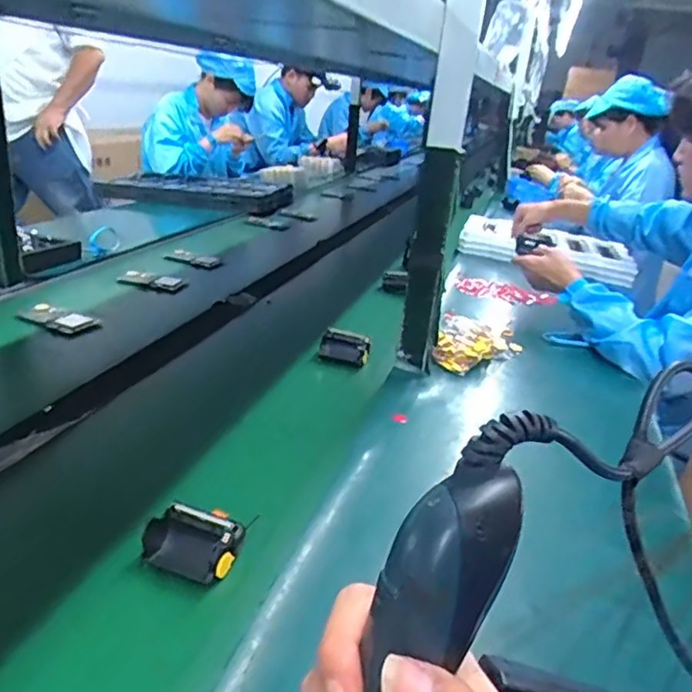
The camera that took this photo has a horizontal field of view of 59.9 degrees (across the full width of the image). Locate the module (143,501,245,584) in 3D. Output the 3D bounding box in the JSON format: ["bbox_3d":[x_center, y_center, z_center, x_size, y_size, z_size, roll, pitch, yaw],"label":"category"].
[{"bbox_3d":[-0.126,0.160,0.493,0.072,0.028,0.053,13,25,16],"label":"module"}]

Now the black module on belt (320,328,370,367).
[{"bbox_3d":[-0.001,-0.001,0.899,0.073,0.033,0.041,19,26,25],"label":"black module on belt"}]

